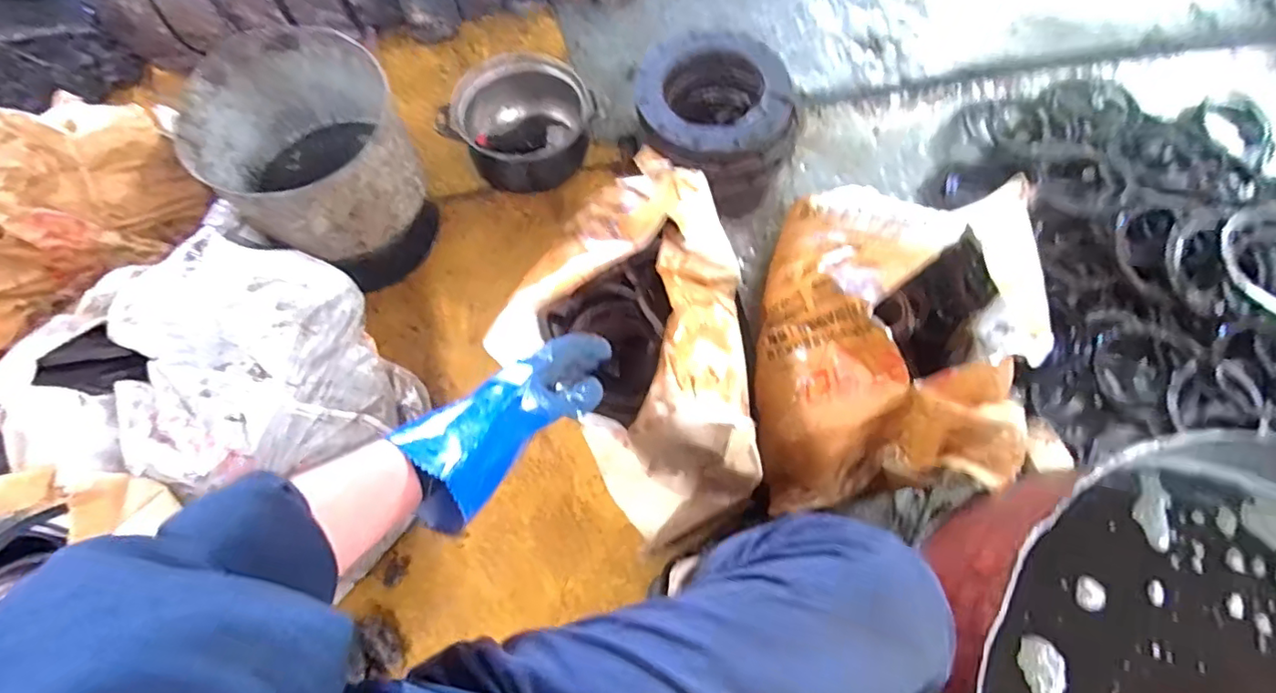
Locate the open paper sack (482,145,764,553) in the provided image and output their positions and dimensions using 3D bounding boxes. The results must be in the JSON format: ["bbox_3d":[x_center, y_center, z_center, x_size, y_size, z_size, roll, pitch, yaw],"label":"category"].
[{"bbox_3d":[-0.005,0.013,0.788,0.299,0.295,0.441,0,68,-3],"label":"open paper sack"}]

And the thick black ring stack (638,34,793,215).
[{"bbox_3d":[0.129,-0.367,0.999,0.221,0.179,0.257,-38,74,-17],"label":"thick black ring stack"}]

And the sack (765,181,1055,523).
[{"bbox_3d":[0.357,-0.030,0.806,0.352,0.199,0.494,18,68,5],"label":"sack"}]

